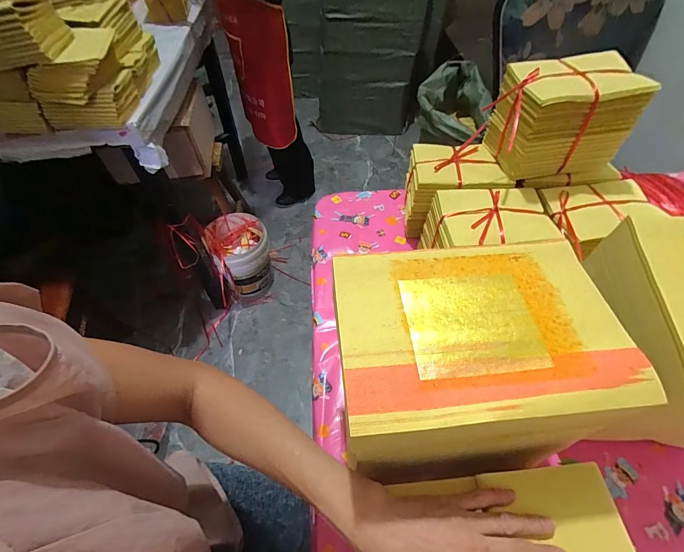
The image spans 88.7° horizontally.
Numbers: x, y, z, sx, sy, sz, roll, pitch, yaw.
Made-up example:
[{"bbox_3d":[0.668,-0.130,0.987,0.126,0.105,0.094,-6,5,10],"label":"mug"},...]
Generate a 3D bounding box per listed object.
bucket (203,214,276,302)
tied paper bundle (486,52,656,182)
[{"bbox_3d":[-0.419,-0.079,1.507,0.222,0.275,0.265,-18,54,-11],"label":"bucket"},{"bbox_3d":[0.325,-0.243,0.546,0.180,0.142,0.123,-8,53,-4],"label":"tied paper bundle"}]

